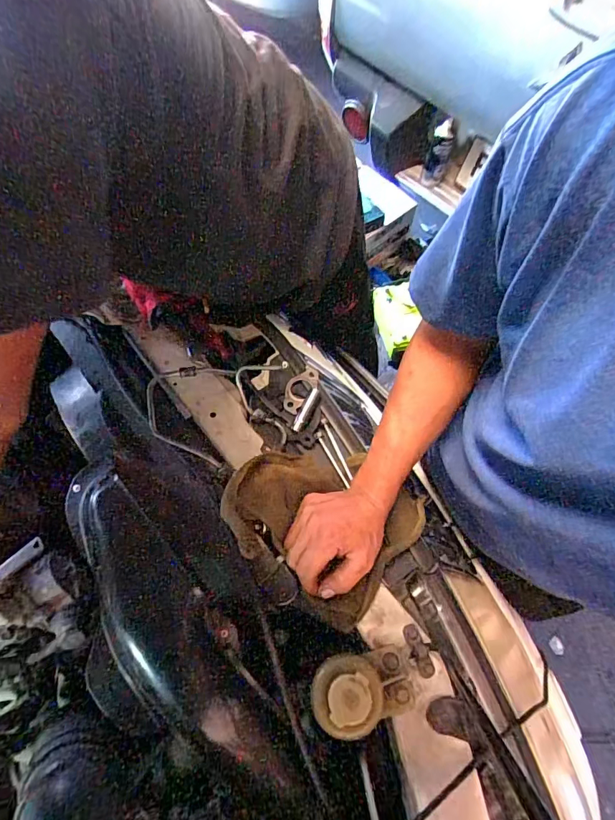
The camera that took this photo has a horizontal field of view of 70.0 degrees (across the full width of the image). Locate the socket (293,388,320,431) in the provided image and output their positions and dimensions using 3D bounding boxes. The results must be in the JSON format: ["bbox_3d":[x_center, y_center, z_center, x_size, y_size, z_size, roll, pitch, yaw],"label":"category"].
[{"bbox_3d":[-0.001,0.000,0.586,0.015,0.016,0.063,23,66,9],"label":"socket"}]

